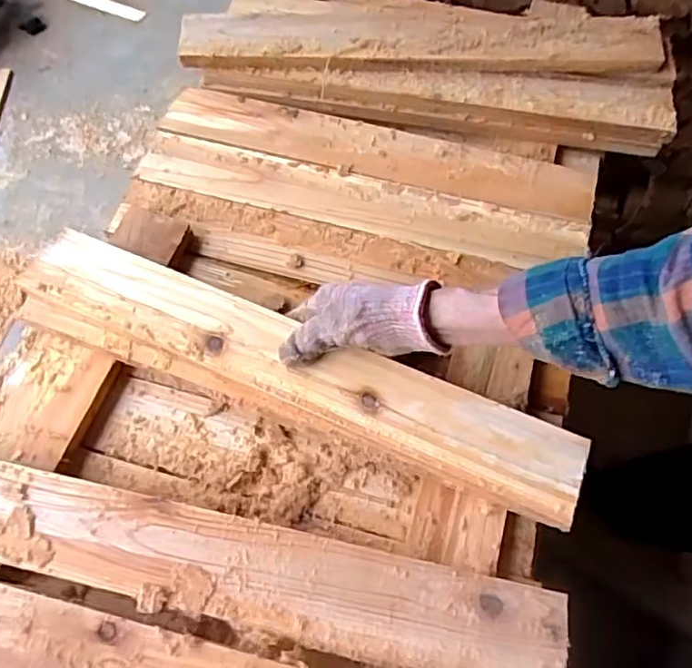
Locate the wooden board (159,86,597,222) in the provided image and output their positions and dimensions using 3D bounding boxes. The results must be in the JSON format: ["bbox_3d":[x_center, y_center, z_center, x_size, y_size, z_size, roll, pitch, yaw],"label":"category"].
[{"bbox_3d":[0.031,-0.211,0.694,0.488,0.011,0.077,15,63,8],"label":"wooden board"}]

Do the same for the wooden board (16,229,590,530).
[{"bbox_3d":[-0.053,0.027,0.520,0.500,0.023,0.085,20,64,12],"label":"wooden board"}]

